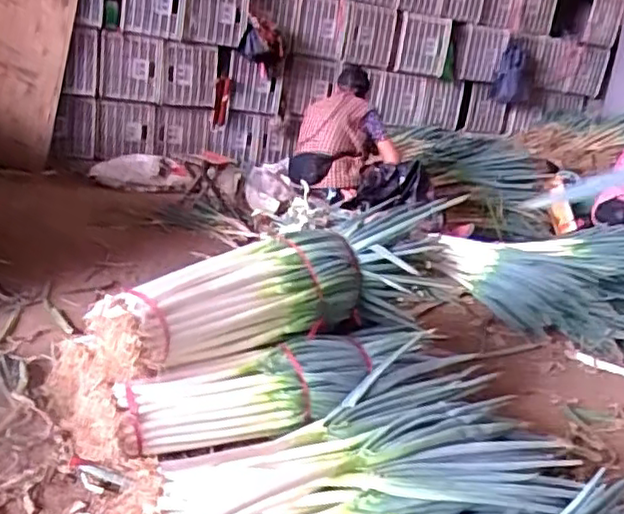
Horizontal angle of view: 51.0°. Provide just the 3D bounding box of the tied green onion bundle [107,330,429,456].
[{"bbox_3d":[-0.045,0.308,1.522,0.773,0.158,0.184,-5,21,-34],"label":"tied green onion bundle"}]

